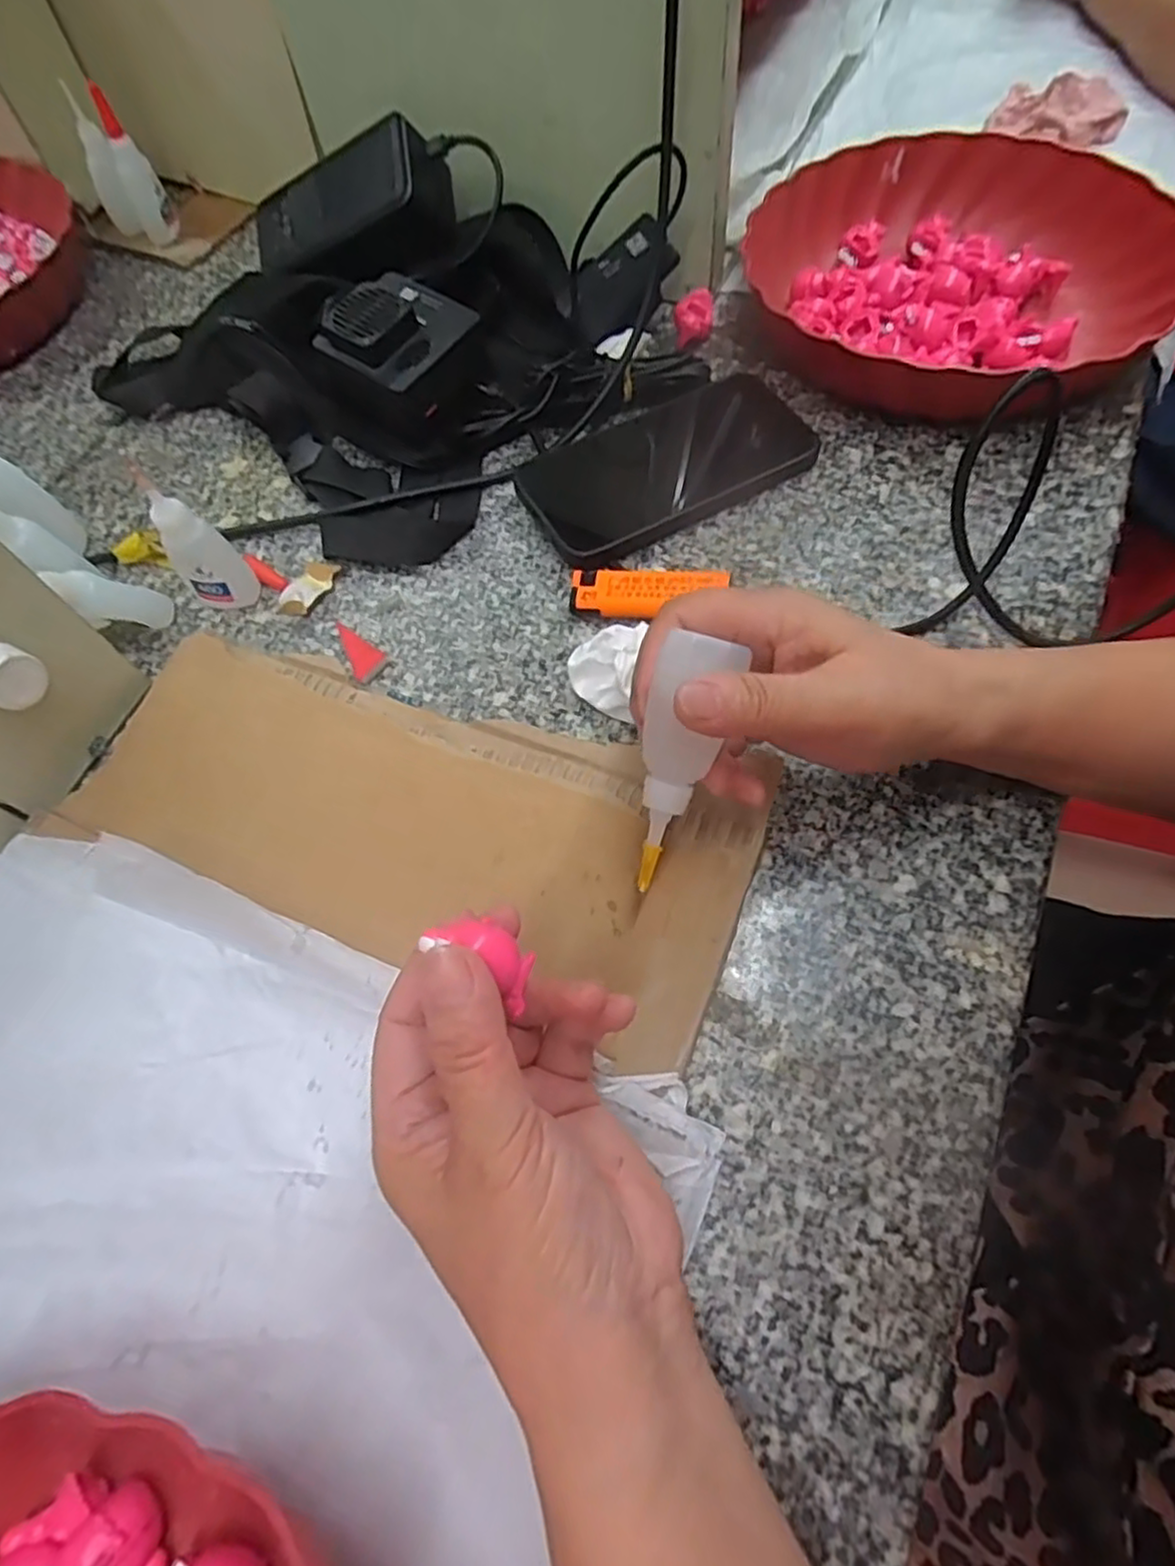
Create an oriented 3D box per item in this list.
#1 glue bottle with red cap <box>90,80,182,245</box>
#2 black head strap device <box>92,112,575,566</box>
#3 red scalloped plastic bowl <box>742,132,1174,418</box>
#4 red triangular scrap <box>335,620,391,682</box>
[{"bbox_3d":[-0.347,-0.469,0.550,0.027,0.093,0.026,-27,63,-9],"label":"glue bottle with red cap"},{"bbox_3d":[-0.152,-0.295,0.448,0.320,0.089,0.247,36,70,21],"label":"black head strap device"},{"bbox_3d":[0.220,-0.317,0.447,0.234,0.055,0.232,-24,63,-9],"label":"red scalloped plastic bowl"},{"bbox_3d":[-0.117,-0.071,0.373,0.018,0.004,0.041,-27,63,-10],"label":"red triangular scrap"}]

